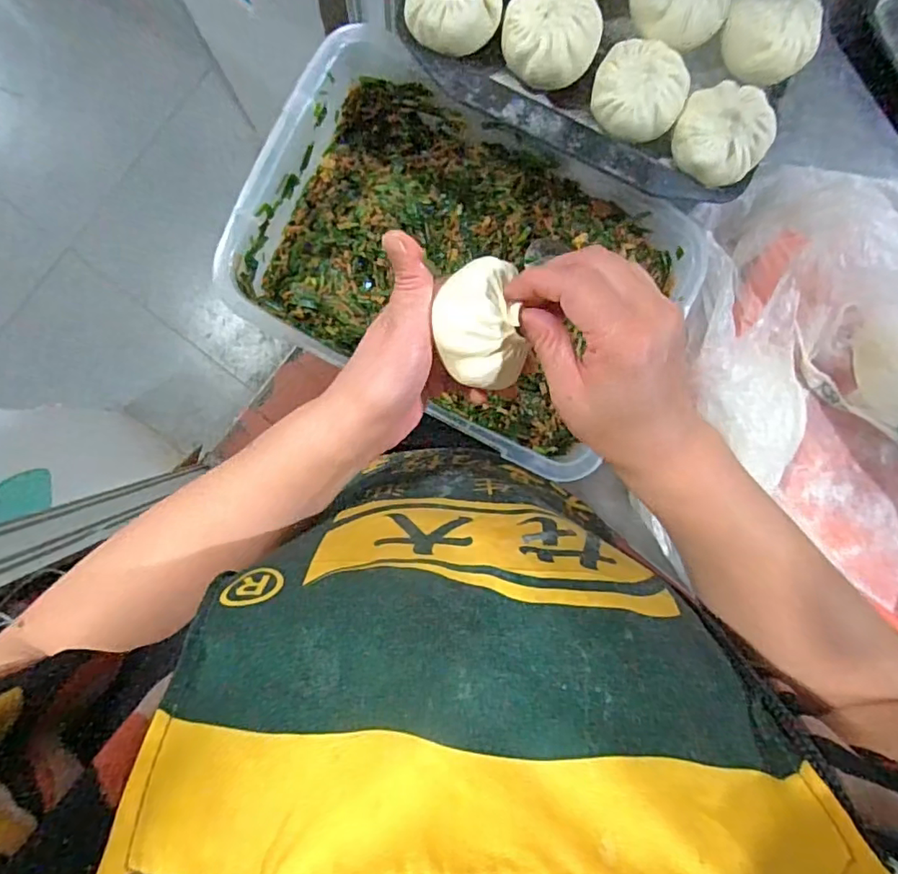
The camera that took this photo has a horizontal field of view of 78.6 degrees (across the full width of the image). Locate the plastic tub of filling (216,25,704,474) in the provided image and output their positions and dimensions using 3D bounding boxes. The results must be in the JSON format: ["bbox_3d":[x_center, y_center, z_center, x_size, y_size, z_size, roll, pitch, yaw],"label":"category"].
[{"bbox_3d":[0.014,-0.143,0.478,0.357,0.092,0.231,28,90,-7],"label":"plastic tub of filling"}]

